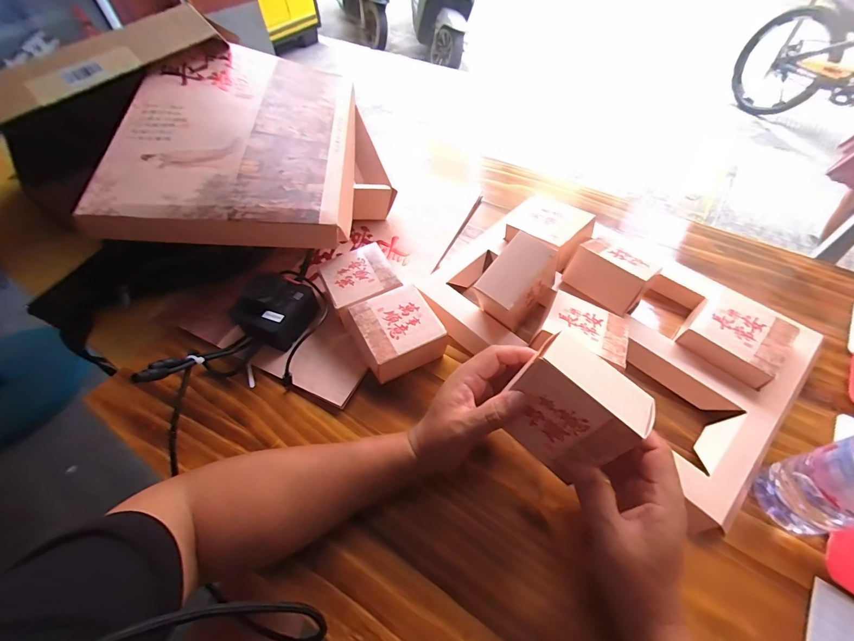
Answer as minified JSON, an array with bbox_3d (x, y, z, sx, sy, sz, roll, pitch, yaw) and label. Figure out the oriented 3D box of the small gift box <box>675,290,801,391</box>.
[{"bbox_3d":[0.338,0.017,0.402,0.087,0.024,0.084,-38,61,-22],"label":"small gift box"}]

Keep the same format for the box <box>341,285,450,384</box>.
[{"bbox_3d":[-0.037,0.013,0.433,0.090,0.051,0.097,-26,58,-15],"label":"box"}]

